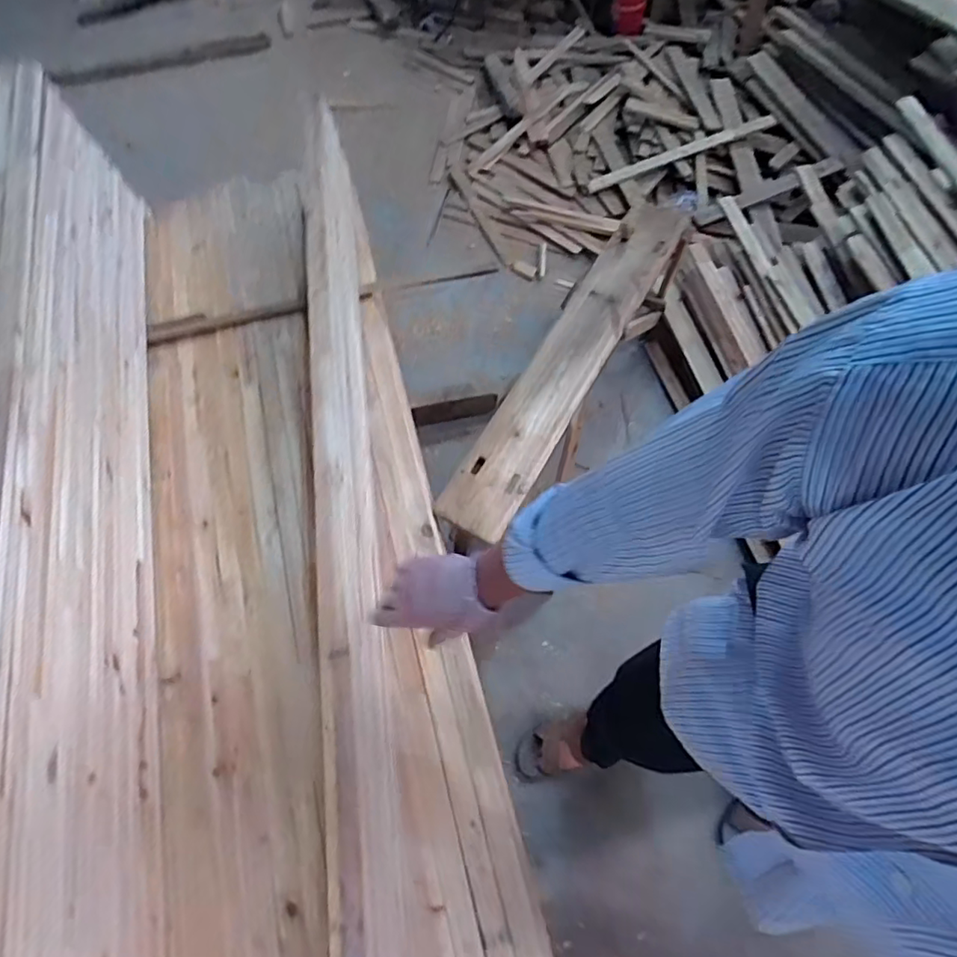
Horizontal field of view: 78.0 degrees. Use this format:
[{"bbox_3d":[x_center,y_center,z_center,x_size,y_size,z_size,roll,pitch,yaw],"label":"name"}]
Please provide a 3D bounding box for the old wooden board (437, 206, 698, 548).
[{"bbox_3d":[0.217,-0.291,1.333,0.162,0.044,0.979,27,68,15],"label":"old wooden board"}]

